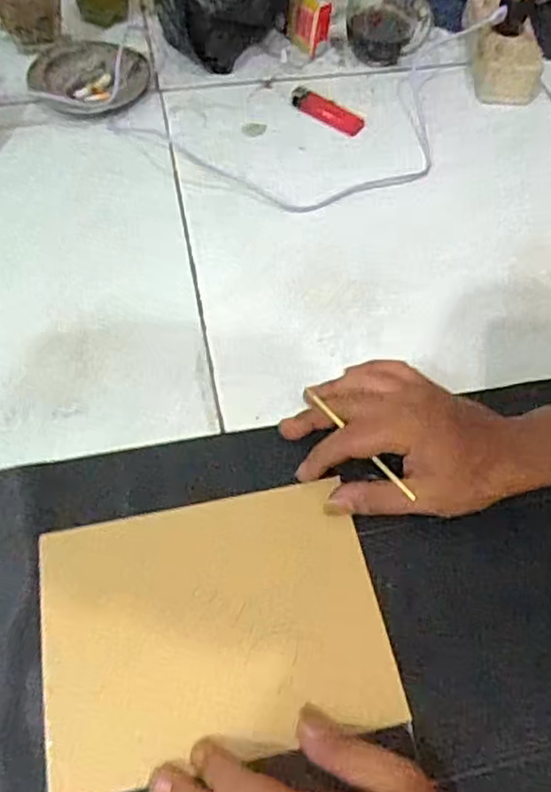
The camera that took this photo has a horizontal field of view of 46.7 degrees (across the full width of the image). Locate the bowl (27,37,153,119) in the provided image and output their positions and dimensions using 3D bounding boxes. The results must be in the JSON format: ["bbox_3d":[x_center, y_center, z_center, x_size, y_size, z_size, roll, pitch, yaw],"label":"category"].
[{"bbox_3d":[-0.180,-0.312,0.619,0.109,0.018,0.116,2,60,-3],"label":"bowl"}]

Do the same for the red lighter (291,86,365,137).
[{"bbox_3d":[0.050,-0.281,0.627,0.076,0.011,0.029,29,62,12],"label":"red lighter"}]

